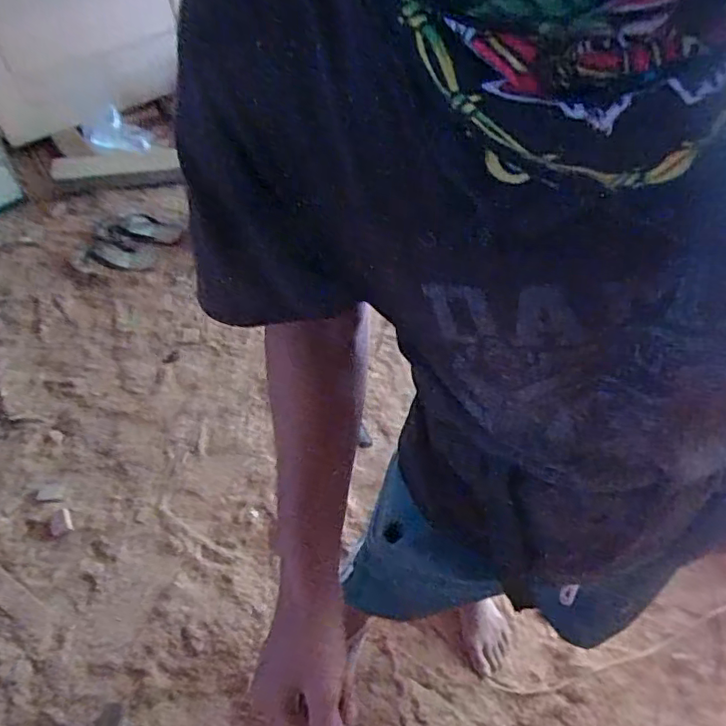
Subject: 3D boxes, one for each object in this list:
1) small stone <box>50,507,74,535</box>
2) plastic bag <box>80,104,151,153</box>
[{"bbox_3d":[-0.670,0.352,1.304,0.045,0.016,0.057,-21,59,-14],"label":"small stone"},{"bbox_3d":[-0.691,-0.646,1.643,0.166,0.106,0.057,-19,59,-13],"label":"plastic bag"}]

